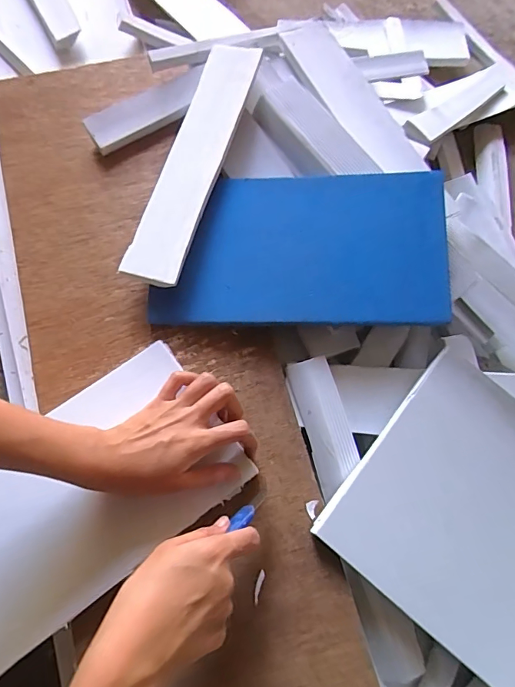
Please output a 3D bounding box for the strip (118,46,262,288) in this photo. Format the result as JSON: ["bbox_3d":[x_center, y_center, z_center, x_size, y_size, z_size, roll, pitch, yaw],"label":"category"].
[{"bbox_3d":[-0.063,-0.189,0.452,0.061,0.011,0.282,13,74,14],"label":"strip"}]

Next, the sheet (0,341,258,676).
[{"bbox_3d":[-0.159,0.136,0.371,0.280,0.011,0.150,-35,78,-13],"label":"sheet"}]

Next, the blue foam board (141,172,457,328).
[{"bbox_3d":[0.040,-0.092,0.433,0.273,0.010,0.150,0,81,5],"label":"blue foam board"}]

